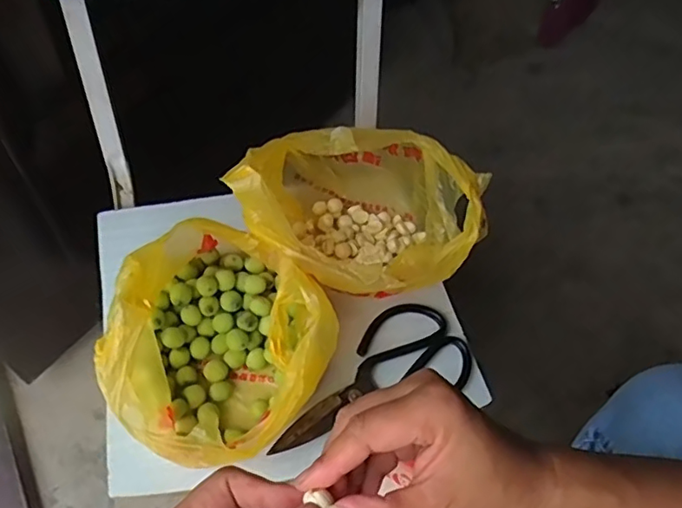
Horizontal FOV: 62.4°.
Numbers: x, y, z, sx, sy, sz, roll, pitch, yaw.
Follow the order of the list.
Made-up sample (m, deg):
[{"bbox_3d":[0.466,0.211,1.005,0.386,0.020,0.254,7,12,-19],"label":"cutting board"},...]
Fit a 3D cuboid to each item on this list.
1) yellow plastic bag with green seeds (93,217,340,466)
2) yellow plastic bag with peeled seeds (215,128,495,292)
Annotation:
[{"bbox_3d":[-0.096,0.069,0.458,0.161,0.137,0.183,23,58,8],"label":"yellow plastic bag with green seeds"},{"bbox_3d":[0.021,-0.037,0.527,0.202,0.153,0.156,22,58,7],"label":"yellow plastic bag with peeled seeds"}]

